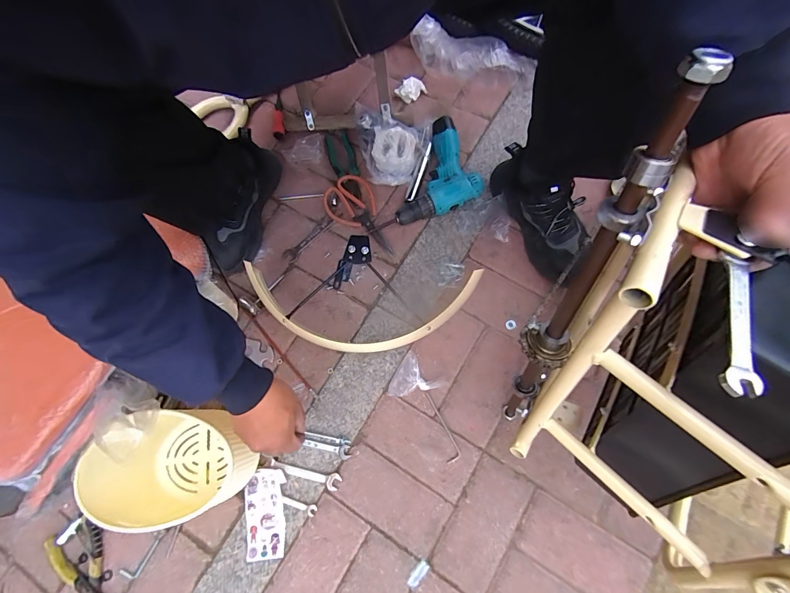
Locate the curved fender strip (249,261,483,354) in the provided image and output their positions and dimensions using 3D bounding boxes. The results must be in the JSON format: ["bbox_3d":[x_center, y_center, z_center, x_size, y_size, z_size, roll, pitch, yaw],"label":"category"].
[{"bbox_3d":[-0.070,0.022,0.655,0.430,0.087,0.149,4,73,0],"label":"curved fender strip"}]

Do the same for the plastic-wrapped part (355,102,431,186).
[{"bbox_3d":[-0.015,-0.317,0.769,0.165,0.042,0.167,9,76,8],"label":"plastic-wrapped part"}]

